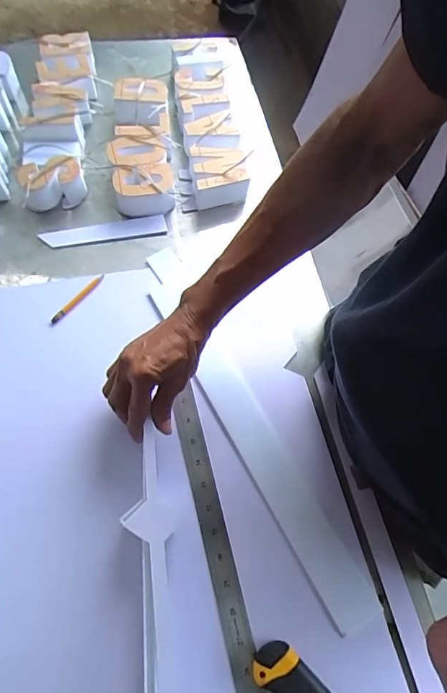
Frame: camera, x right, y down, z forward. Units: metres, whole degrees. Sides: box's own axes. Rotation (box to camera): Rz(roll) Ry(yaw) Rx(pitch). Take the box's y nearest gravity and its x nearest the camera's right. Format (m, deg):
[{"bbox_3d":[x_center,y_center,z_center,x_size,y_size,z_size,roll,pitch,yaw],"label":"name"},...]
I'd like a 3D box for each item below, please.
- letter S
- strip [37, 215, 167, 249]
[{"bbox_3d":[-0.249,-0.240,0.603,0.085,0.049,0.062,-20,69,-11],"label":"letter S"},{"bbox_3d":[-0.170,-0.165,0.593,0.172,0.011,0.031,-11,67,-8],"label":"strip"}]

